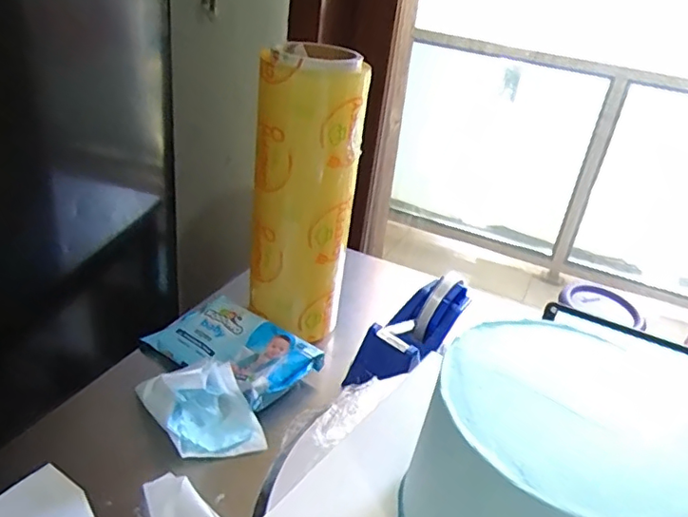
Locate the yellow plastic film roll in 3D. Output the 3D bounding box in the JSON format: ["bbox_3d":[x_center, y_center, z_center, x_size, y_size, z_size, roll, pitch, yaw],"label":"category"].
[{"bbox_3d":[-0.034,-0.070,0.609,0.089,0.285,0.094,6,29,-3],"label":"yellow plastic film roll"}]

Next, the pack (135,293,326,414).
[{"bbox_3d":[-0.118,0.094,0.599,0.162,0.032,0.100,26,34,30],"label":"pack"}]

